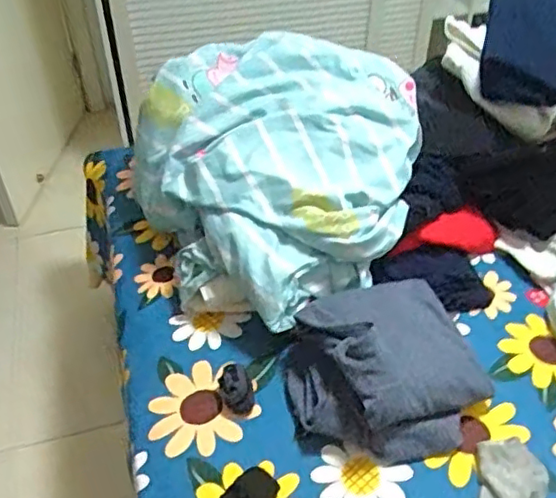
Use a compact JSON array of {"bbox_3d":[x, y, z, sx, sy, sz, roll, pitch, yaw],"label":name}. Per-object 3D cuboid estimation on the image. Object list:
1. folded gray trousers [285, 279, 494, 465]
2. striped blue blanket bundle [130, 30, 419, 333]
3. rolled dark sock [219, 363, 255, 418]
[{"bbox_3d":[0.154,0.157,0.888,0.271,0.143,0.255,-8,43,-11],"label":"folded gray trousers"},{"bbox_3d":[0.025,-0.132,1.094,0.474,0.290,0.472,1,42,-1],"label":"striped blue blanket bundle"},{"bbox_3d":[-0.060,0.206,0.900,0.048,0.045,0.070,-10,43,-13],"label":"rolled dark sock"}]

